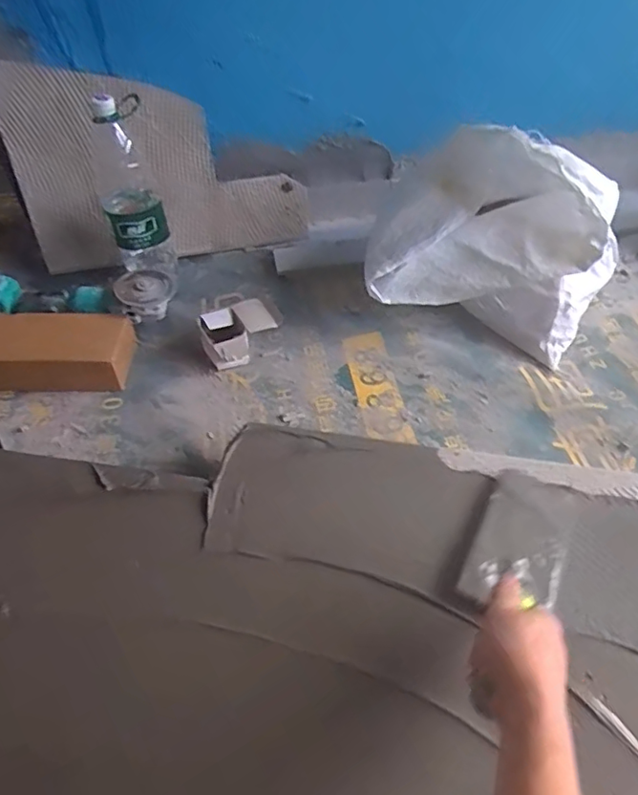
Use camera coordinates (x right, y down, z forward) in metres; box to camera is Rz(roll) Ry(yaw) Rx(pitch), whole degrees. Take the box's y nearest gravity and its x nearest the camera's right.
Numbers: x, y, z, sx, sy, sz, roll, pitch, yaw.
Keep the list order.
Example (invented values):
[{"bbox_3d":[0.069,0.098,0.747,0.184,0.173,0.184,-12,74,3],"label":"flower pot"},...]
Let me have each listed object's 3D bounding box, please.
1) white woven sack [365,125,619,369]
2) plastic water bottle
[{"bbox_3d":[0.285,-0.270,0.910,0.378,0.284,0.300,12,52,13],"label":"white woven sack"},{"bbox_3d":[-0.321,-0.335,0.976,0.099,0.322,0.087,-22,52,-14],"label":"plastic water bottle"}]

